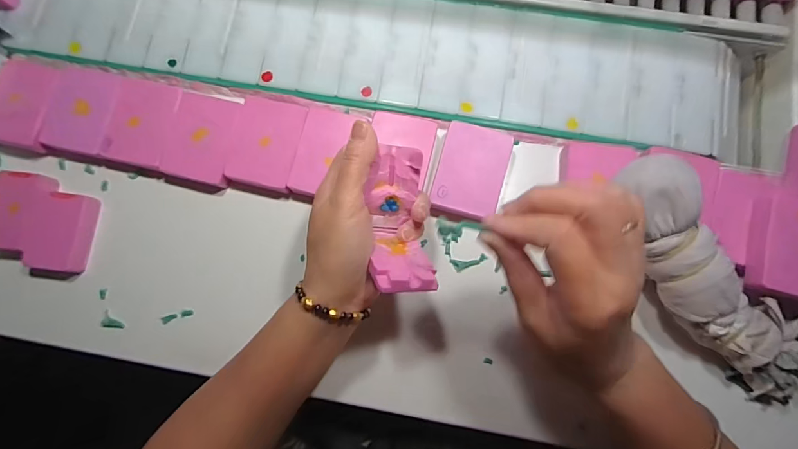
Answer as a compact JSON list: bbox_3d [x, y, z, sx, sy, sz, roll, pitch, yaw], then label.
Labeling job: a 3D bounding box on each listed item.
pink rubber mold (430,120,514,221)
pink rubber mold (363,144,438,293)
[{"bbox_3d":[0.063,-0.046,0.352,0.056,0.017,0.077,15,81,4],"label":"pink rubber mold"},{"bbox_3d":[0.001,-0.004,0.286,0.039,0.045,0.101,-6,81,-1],"label":"pink rubber mold"}]

